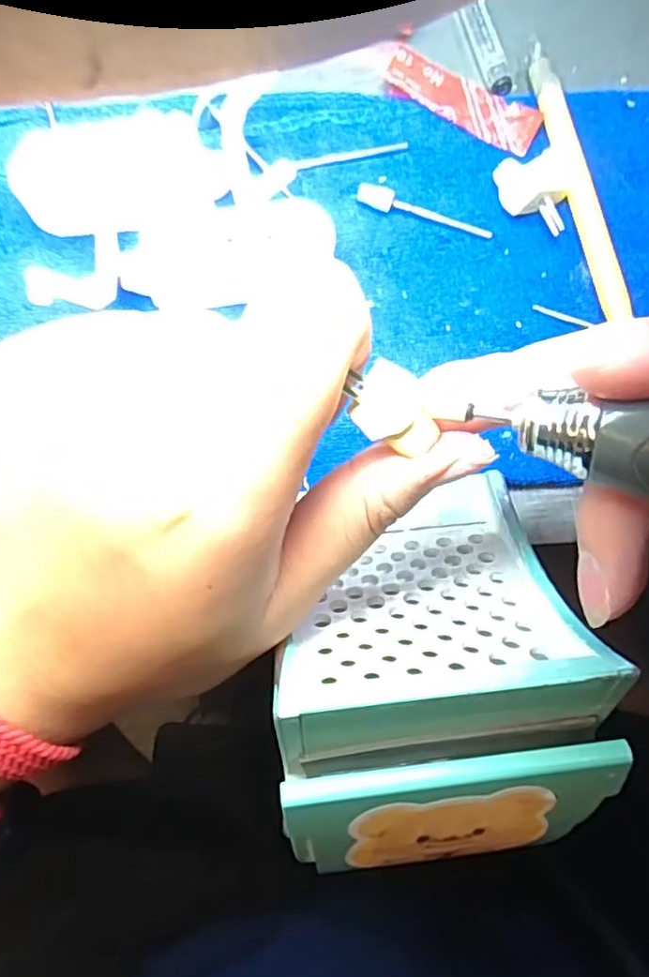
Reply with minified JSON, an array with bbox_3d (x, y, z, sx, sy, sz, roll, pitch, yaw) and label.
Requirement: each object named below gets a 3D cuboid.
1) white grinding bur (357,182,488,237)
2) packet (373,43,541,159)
[{"bbox_3d":[0.035,-0.097,0.220,0.049,0.007,0.006,15,79,2],"label":"white grinding bur"},{"bbox_3d":[0.049,-0.143,0.230,0.063,0.006,0.017,29,79,5],"label":"packet"}]

